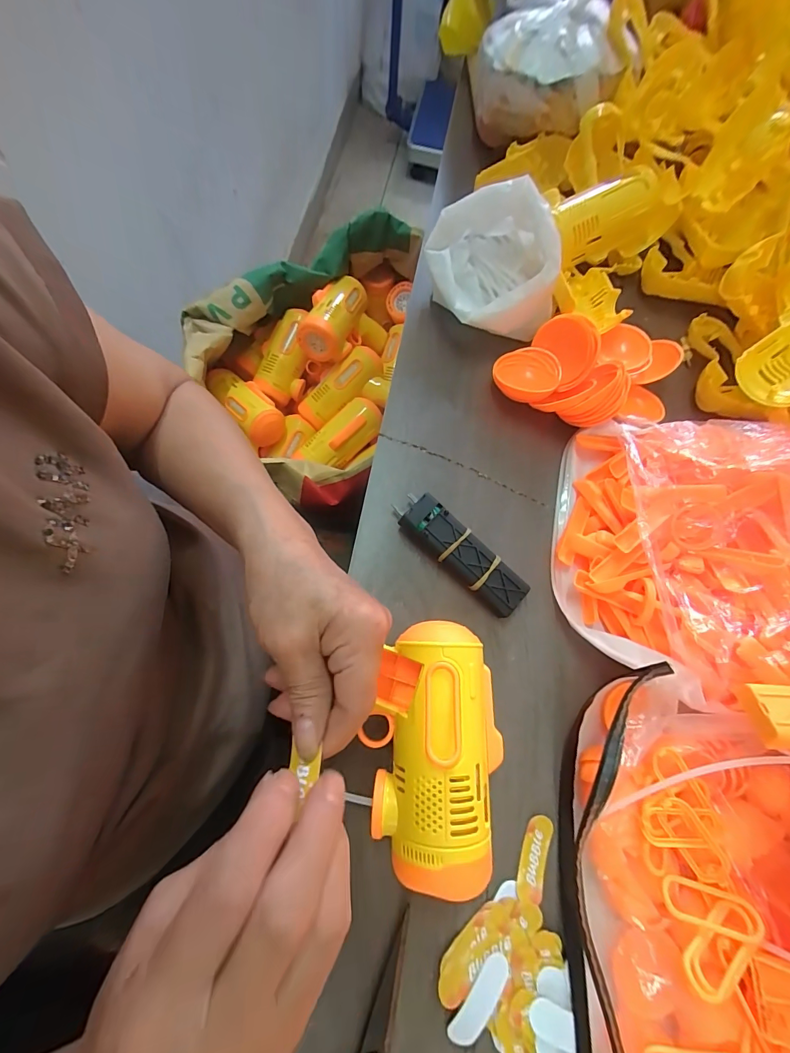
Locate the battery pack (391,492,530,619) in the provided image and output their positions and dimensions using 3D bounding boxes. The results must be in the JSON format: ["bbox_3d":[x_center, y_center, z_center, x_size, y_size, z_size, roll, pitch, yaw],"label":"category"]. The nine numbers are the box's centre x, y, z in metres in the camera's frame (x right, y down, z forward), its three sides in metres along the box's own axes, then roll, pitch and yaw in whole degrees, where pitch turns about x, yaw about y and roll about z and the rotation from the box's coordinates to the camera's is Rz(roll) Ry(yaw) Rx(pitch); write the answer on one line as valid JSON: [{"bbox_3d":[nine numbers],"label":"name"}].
[{"bbox_3d":[0.050,0.019,0.300,0.116,0.024,0.032,42,74,8],"label":"battery pack"}]

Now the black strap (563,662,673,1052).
[{"bbox_3d":[0.126,0.214,0.227,0.042,0.052,0.261,11,72,-3],"label":"black strap"}]

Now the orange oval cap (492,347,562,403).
[{"bbox_3d":[0.120,-0.140,0.354,0.056,0.020,0.054,23,72,2],"label":"orange oval cap"}]

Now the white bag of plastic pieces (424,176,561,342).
[{"bbox_3d":[0.086,-0.241,0.355,0.113,0.073,0.119,-3,73,-7],"label":"white bag of plastic pieces"}]

